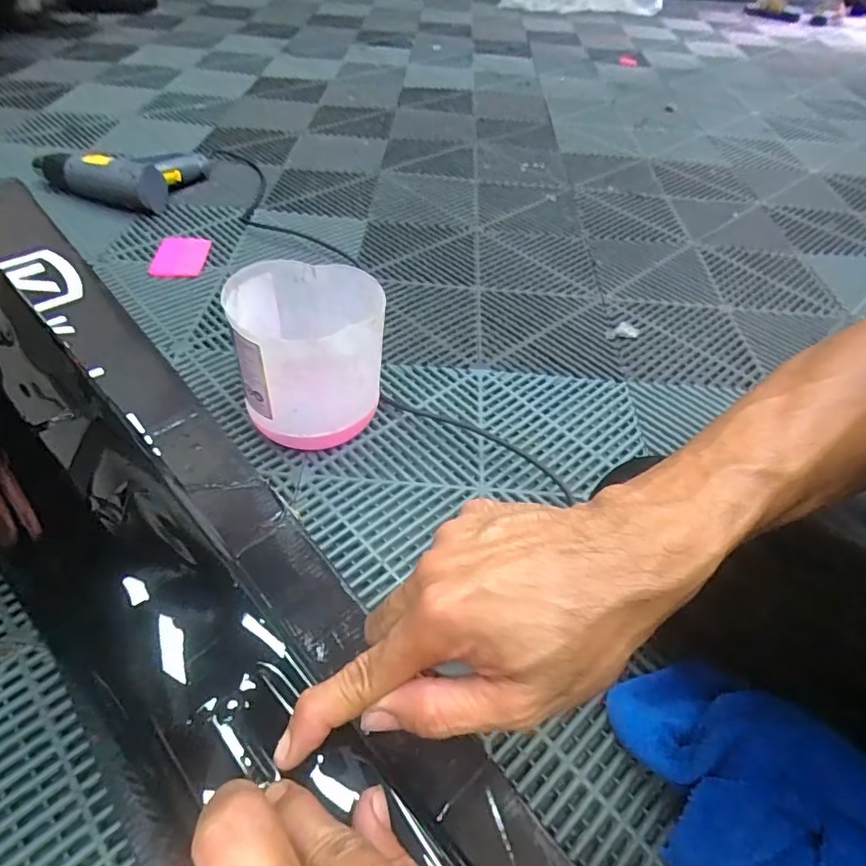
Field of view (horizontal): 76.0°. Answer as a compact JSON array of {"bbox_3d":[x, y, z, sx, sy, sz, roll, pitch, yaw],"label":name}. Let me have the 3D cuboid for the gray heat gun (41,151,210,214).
[{"bbox_3d":[-0.538,-0.494,1.013,0.216,0.075,0.205,19,48,13],"label":"gray heat gun"}]

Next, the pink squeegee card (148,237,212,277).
[{"bbox_3d":[-0.398,-0.278,0.873,0.079,0.006,0.108,2,49,-8],"label":"pink squeegee card"}]

